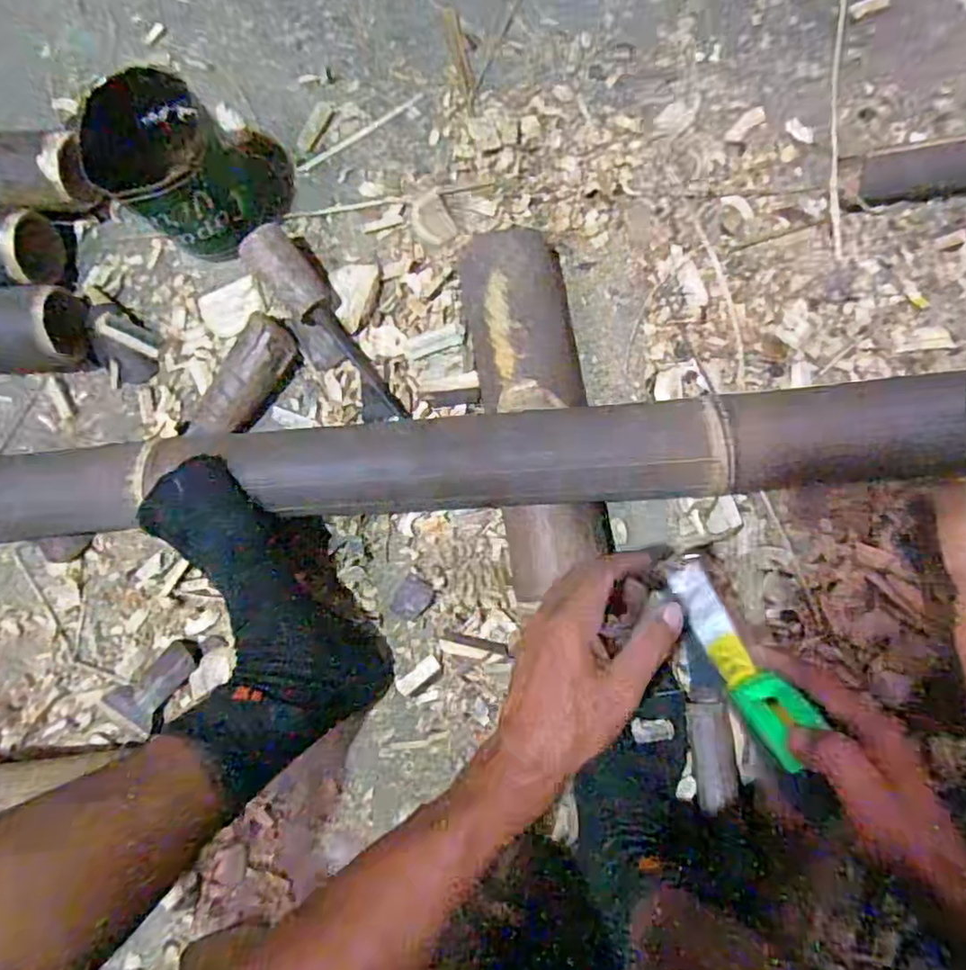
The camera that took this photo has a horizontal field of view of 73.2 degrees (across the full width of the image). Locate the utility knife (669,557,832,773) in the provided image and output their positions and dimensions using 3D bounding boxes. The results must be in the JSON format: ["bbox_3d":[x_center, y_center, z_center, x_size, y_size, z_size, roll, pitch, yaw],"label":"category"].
[{"bbox_3d":[0.168,0.112,0.425,0.036,0.033,0.134,-28,69,4],"label":"utility knife"}]

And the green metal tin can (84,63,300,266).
[{"bbox_3d":[-0.238,-0.264,0.541,0.113,0.116,0.118,0,87,6],"label":"green metal tin can"}]

